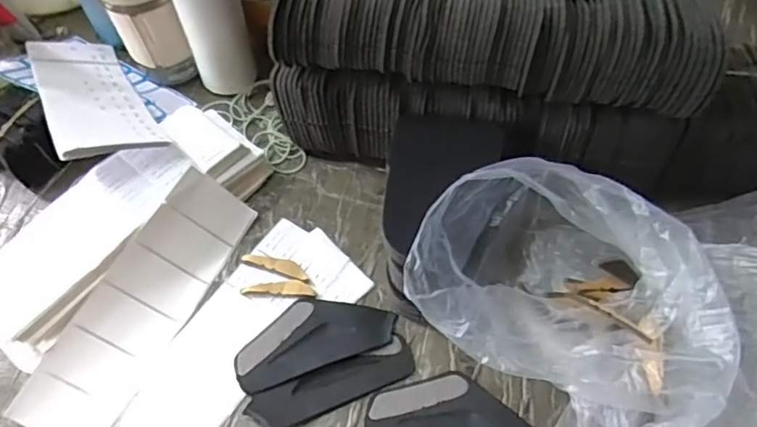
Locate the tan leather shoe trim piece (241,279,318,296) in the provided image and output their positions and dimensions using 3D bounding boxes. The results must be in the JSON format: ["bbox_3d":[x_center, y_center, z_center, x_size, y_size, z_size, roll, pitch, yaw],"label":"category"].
[{"bbox_3d":[-0.091,0.068,0.528,0.066,0.005,0.014,-1,60,1],"label":"tan leather shoe trim piece"}]

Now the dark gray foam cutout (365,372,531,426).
[{"bbox_3d":[0.063,0.166,0.475,0.138,0.005,0.063,8,60,6],"label":"dark gray foam cutout"}]

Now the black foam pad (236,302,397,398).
[{"bbox_3d":[-0.057,0.107,0.509,0.138,0.008,0.063,-20,61,-10],"label":"black foam pad"}]

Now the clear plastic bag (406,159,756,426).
[{"bbox_3d":[0.176,0.137,0.427,0.344,0.114,0.305,20,61,13],"label":"clear plastic bag"}]

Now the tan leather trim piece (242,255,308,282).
[{"bbox_3d":[-0.095,0.048,0.540,0.064,0.008,0.015,17,61,11],"label":"tan leather trim piece"}]

